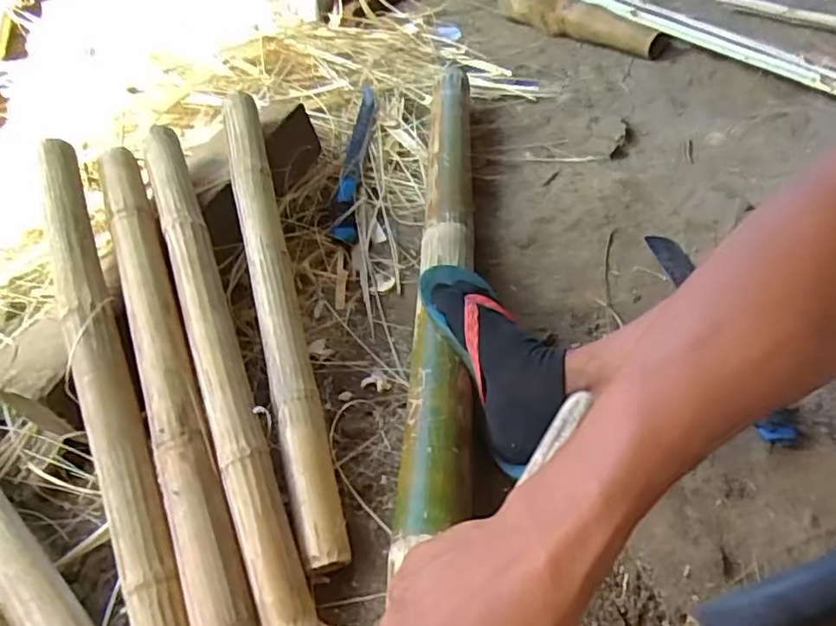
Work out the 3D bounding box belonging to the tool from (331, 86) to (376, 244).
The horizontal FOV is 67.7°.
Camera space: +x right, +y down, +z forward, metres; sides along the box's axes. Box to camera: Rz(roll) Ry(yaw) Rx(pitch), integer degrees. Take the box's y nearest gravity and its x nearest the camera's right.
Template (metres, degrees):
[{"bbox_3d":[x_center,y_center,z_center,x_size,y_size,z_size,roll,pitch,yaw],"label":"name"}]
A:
[{"bbox_3d":[-0.102,-0.265,1.048,0.044,0.055,0.411,0,46,4],"label":"tool"}]

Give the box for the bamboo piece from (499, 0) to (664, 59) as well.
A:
[{"bbox_3d":[0.335,-0.661,1.392,0.086,0.067,0.424,-34,53,-26],"label":"bamboo piece"}]

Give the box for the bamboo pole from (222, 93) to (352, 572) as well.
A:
[{"bbox_3d":[-0.167,-0.031,0.720,0.046,0.036,0.622,-13,60,-9],"label":"bamboo pole"}]

